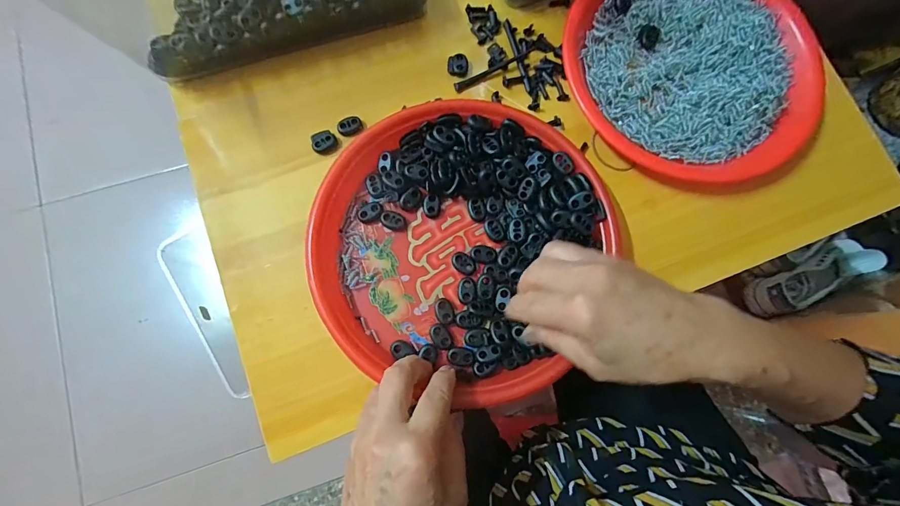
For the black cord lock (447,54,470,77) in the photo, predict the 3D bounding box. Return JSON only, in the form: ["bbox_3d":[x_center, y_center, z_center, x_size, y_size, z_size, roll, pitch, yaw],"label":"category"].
[{"bbox_3d":[0.007,-0.171,0.365,0.019,0.005,0.021,6,77,3],"label":"black cord lock"}]

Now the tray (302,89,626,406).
[{"bbox_3d":[0.005,-0.014,0.321,0.227,0.030,0.228,0,77,1],"label":"tray"}]

